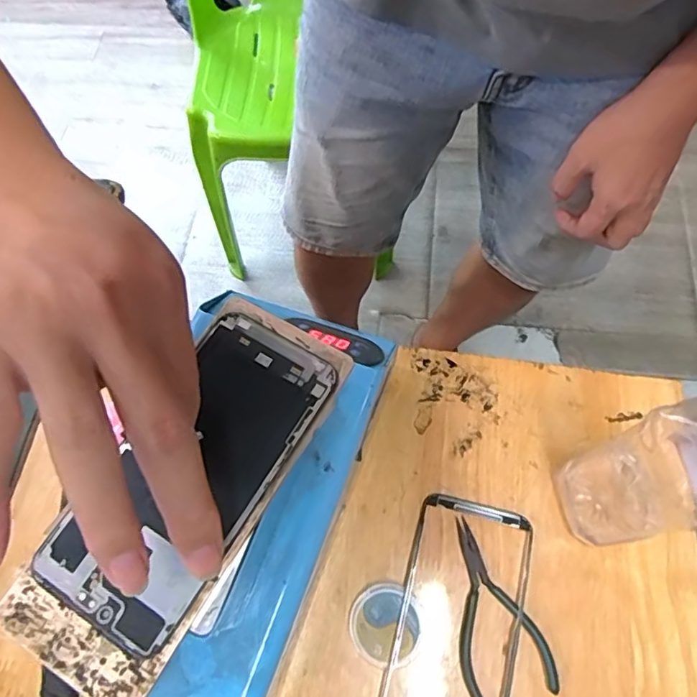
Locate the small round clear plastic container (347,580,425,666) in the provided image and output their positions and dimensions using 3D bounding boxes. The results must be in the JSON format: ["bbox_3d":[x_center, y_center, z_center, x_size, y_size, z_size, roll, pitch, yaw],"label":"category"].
[{"bbox_3d":[0.023,0.176,0.356,0.045,0.010,0.046,-1,65,3],"label":"small round clear plastic container"}]

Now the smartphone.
[{"bbox_3d":[-0.075,0.056,0.270,0.072,0.005,0.157,29,71,15],"label":"smartphone"}]

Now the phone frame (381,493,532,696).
[{"bbox_3d":[0.070,0.178,0.359,0.075,0.010,0.160,14,67,9],"label":"phone frame"}]

